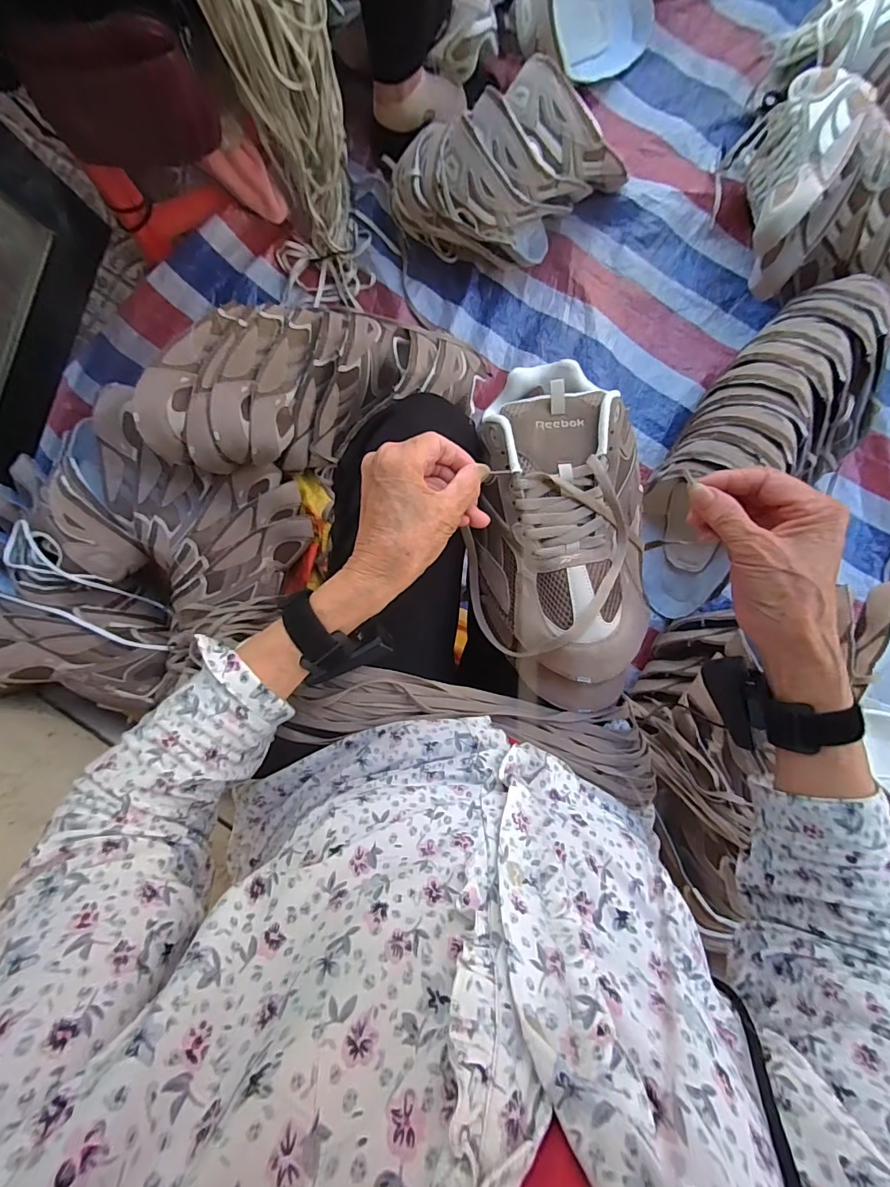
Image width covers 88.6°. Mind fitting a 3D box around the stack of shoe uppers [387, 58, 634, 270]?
[{"bbox_3d":[0.106,-0.638,0.707,0.354,0.175,0.181,-15,91,3],"label":"stack of shoe uppers"}]

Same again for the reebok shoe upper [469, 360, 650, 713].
[{"bbox_3d":[0.093,-0.048,0.374,0.133,0.076,0.285,-3,88,3],"label":"reebok shoe upper"}]

